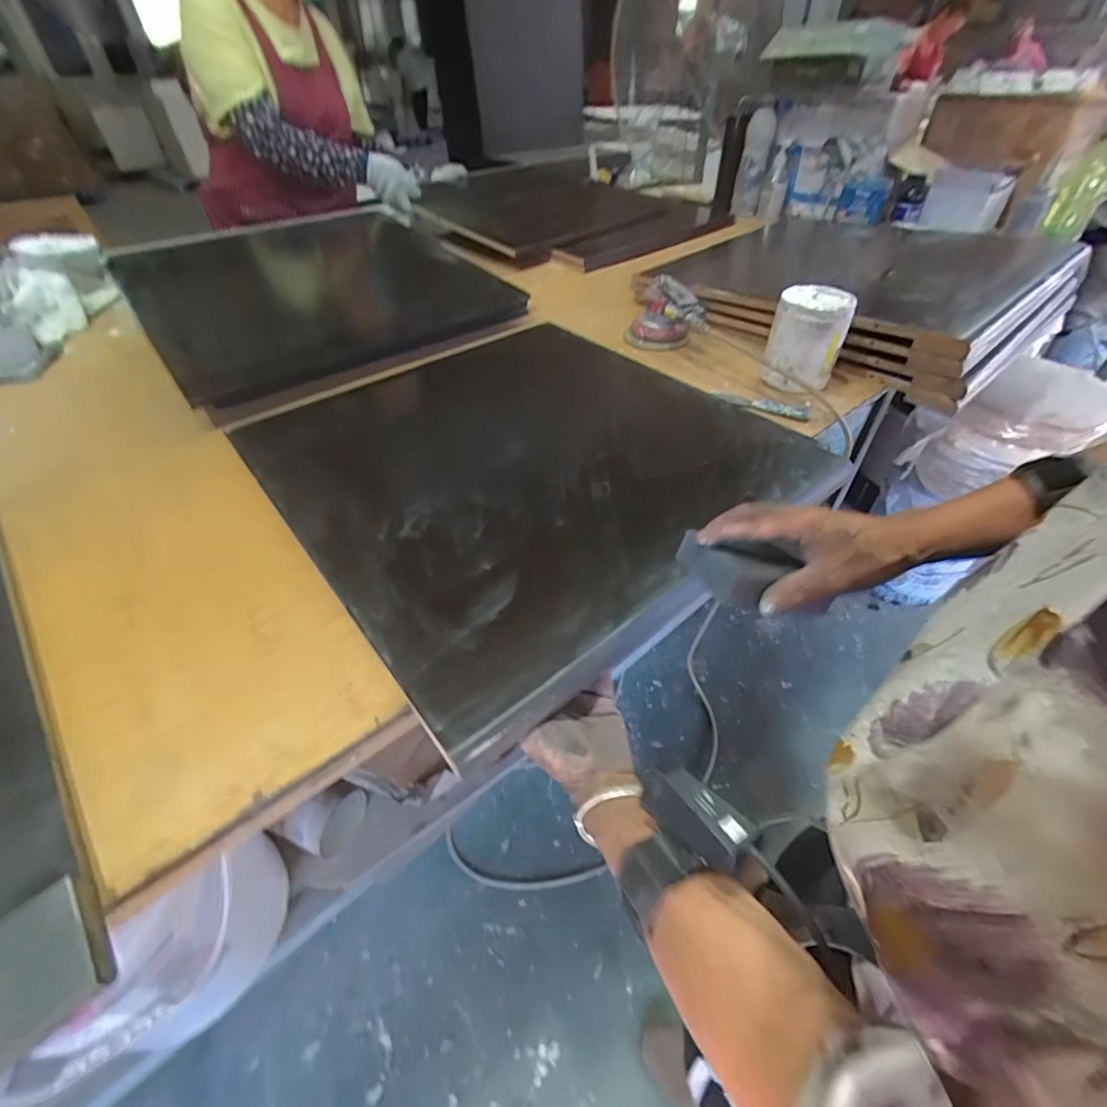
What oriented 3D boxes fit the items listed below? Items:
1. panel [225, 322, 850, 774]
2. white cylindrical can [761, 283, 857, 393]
[{"bbox_3d":[-0.028,-0.137,0.651,0.584,0.022,0.583,-30,53,-27],"label":"panel"},{"bbox_3d":[0.365,-0.308,0.737,0.102,0.122,0.113,19,48,19],"label":"white cylindrical can"}]

